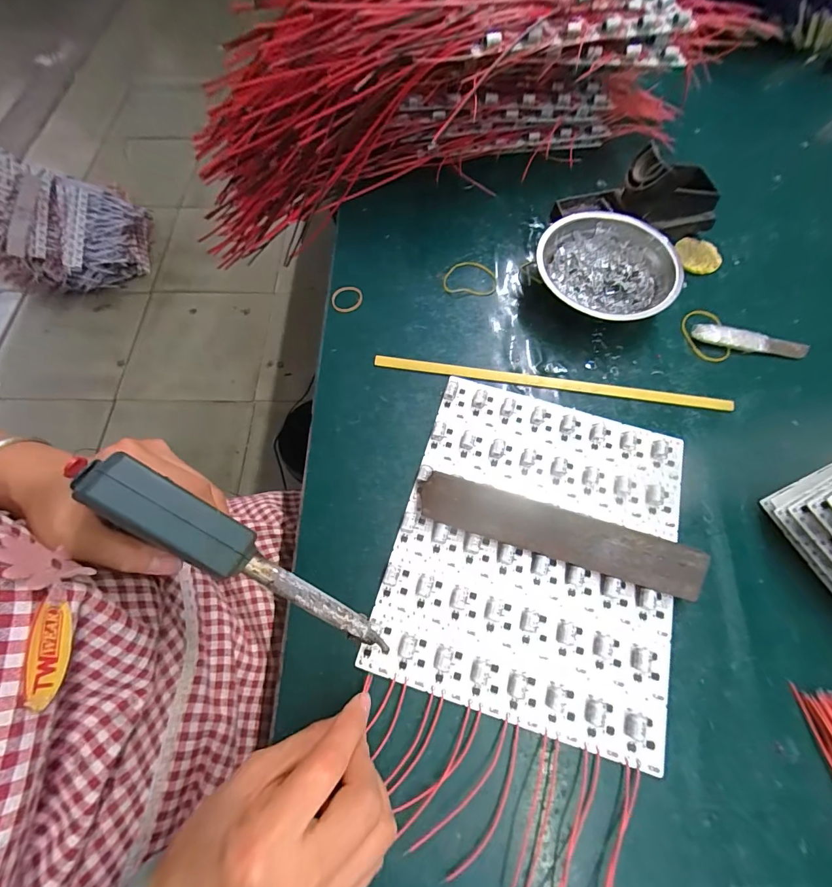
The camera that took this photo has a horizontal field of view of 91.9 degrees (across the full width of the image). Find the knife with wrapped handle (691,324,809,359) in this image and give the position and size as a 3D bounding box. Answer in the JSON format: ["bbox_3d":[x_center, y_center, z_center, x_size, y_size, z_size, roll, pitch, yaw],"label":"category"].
[{"bbox_3d":[0.314,-0.095,0.376,0.105,0.010,0.022,11,67,4],"label":"knife with wrapped handle"}]

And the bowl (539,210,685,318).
[{"bbox_3d":[0.180,-0.161,0.386,0.121,0.041,0.123,0,67,0],"label":"bowl"}]

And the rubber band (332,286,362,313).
[{"bbox_3d":[-0.067,-0.141,0.392,0.029,0.004,0.029,0,67,-1],"label":"rubber band"}]

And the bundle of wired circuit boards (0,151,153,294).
[{"bbox_3d":[-1.124,-0.674,1.269,0.439,0.263,0.325,1,67,0],"label":"bundle of wired circuit boards"}]

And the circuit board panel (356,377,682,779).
[{"bbox_3d":[0.091,0.074,0.301,0.201,0.012,0.234,17,68,6],"label":"circuit board panel"}]

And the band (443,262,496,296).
[{"bbox_3d":[0.055,-0.170,0.405,0.052,0.006,0.045,5,67,1],"label":"band"}]

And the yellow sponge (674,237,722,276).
[{"bbox_3d":[0.294,-0.196,0.419,0.046,0.006,0.045,2,67,0],"label":"yellow sponge"}]

